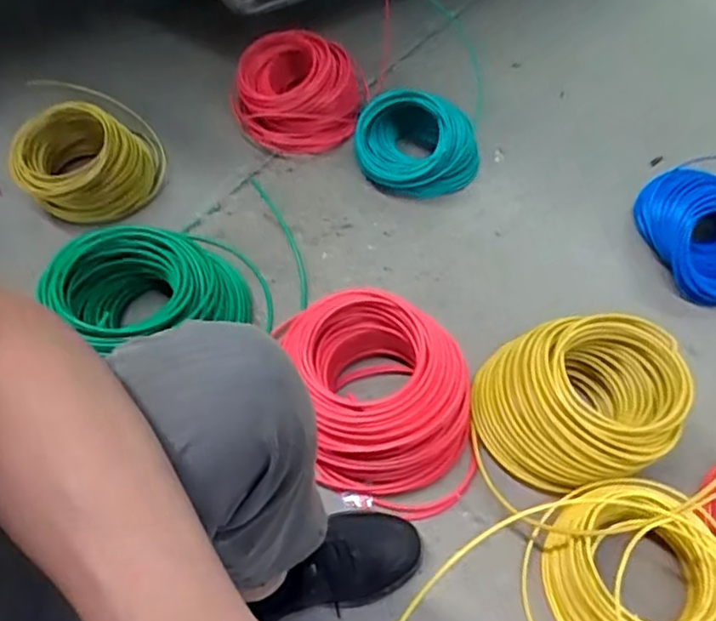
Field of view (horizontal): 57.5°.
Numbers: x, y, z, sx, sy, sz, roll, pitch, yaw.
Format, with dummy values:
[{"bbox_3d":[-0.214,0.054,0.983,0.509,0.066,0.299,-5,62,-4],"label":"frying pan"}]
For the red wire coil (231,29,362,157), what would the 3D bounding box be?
[{"bbox_3d":[-0.110,-0.413,1.207,0.236,0.165,0.227,2,55,-3],"label":"red wire coil"}]

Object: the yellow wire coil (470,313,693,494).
[{"bbox_3d":[0.299,0.131,0.898,0.269,0.125,0.228,4,55,-2],"label":"yellow wire coil"}]

